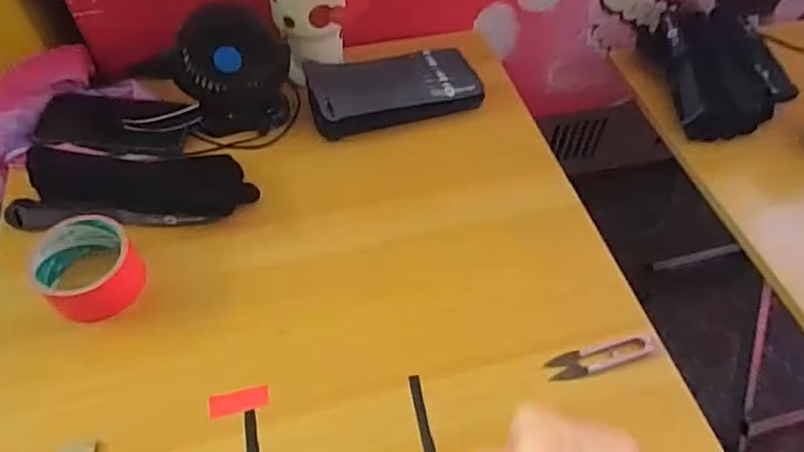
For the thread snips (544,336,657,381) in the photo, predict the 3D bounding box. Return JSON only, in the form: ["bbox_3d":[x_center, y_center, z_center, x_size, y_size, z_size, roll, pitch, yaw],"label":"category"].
[{"bbox_3d":[0.178,0.117,0.520,0.102,0.012,0.024,-13,55,-10],"label":"thread snips"}]

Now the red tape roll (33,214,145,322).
[{"bbox_3d":[-0.288,0.037,0.533,0.078,0.053,0.082,0,54,-1],"label":"red tape roll"}]

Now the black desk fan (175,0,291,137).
[{"bbox_3d":[-0.185,-0.169,0.646,0.121,0.124,0.079,-19,57,-14],"label":"black desk fan"}]

